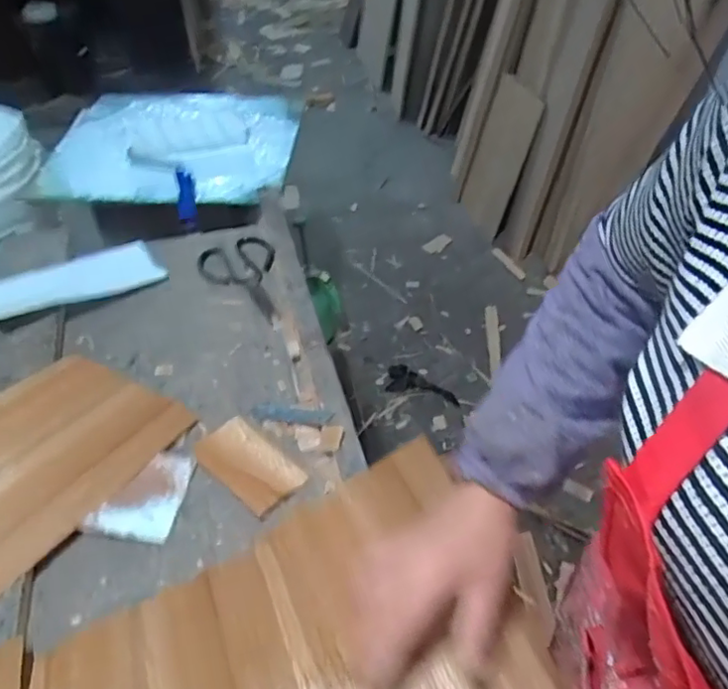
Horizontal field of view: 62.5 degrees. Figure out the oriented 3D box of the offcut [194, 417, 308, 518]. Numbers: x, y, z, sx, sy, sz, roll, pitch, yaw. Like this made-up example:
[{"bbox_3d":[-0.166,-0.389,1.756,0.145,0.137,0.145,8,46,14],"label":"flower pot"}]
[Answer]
[{"bbox_3d":[-0.125,0.124,0.639,0.122,0.007,0.064,33,54,29],"label":"offcut"}]

